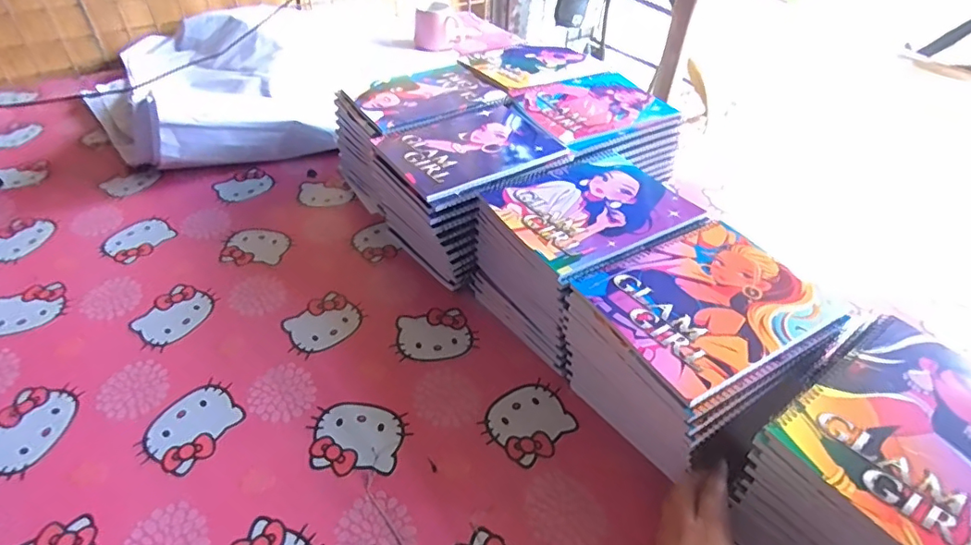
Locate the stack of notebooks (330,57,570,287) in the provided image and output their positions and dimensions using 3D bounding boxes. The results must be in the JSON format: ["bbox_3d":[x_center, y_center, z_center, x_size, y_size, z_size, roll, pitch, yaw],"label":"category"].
[{"bbox_3d":[-0.048,-0.147,0.720,0.217,0.127,0.328,-21,48,-24],"label":"stack of notebooks"}]

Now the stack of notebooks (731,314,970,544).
[{"bbox_3d":[0.309,0.158,0.401,0.202,0.108,0.151,-28,51,-29],"label":"stack of notebooks"}]

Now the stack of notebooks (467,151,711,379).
[{"bbox_3d":[0.104,-0.023,0.596,0.201,0.123,0.172,-28,51,-29],"label":"stack of notebooks"}]

